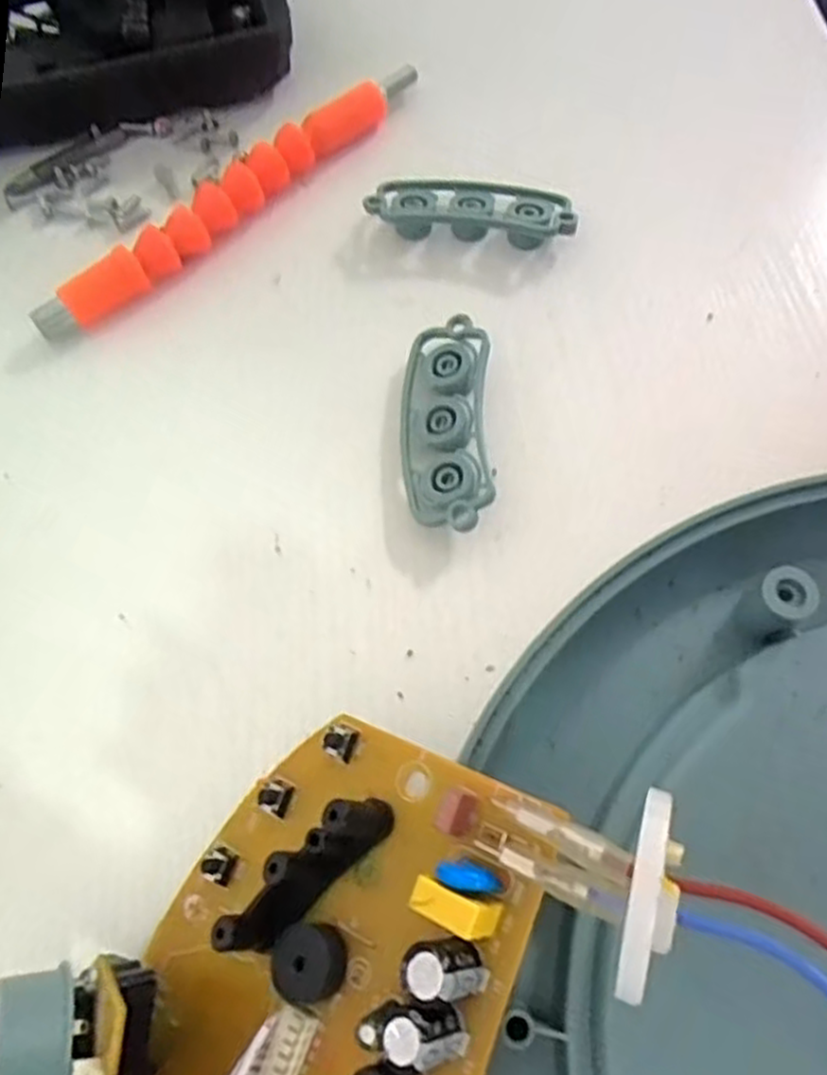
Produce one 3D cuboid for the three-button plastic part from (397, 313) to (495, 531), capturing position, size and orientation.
[{"bbox_3d":[0.009,-0.035,0.231,0.026,0.013,0.070,0,67,1],"label":"three-button plastic part"}]

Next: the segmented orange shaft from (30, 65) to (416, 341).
[{"bbox_3d":[-0.061,-0.121,0.268,0.013,0.015,0.165,41,73,17],"label":"segmented orange shaft"}]

